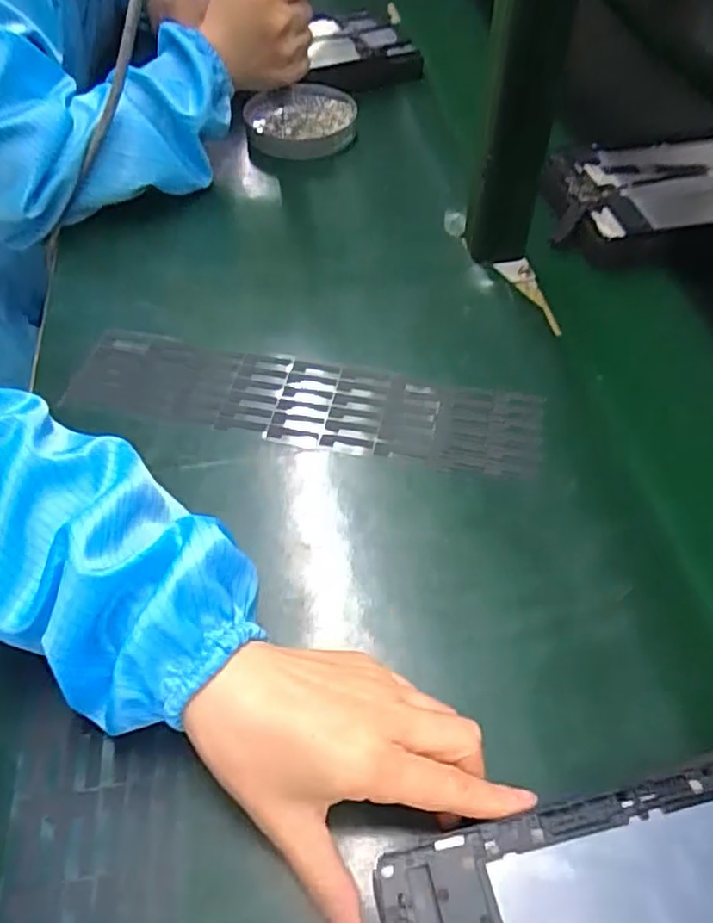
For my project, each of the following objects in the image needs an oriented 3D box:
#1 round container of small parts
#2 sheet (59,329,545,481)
[{"bbox_3d":[-0.060,-0.365,0.696,0.111,0.034,0.115,0,55,1],"label":"round container of small parts"},{"bbox_3d":[-0.043,-0.043,0.466,0.337,0.009,0.081,10,55,11],"label":"sheet"}]

